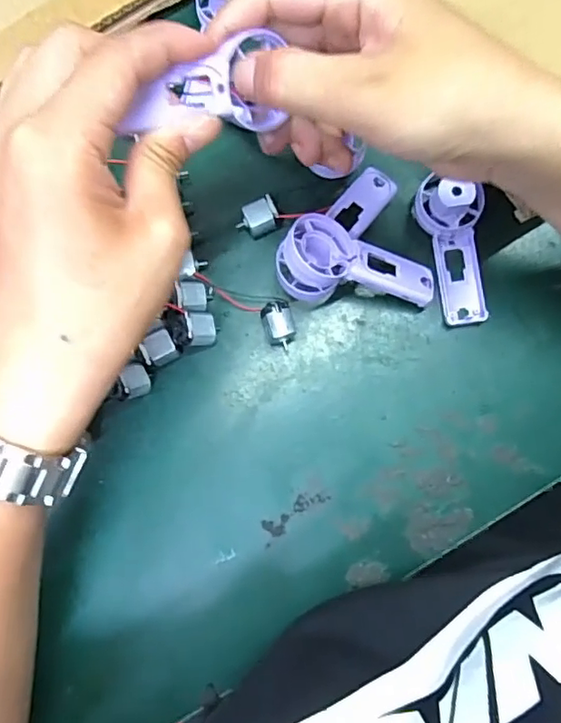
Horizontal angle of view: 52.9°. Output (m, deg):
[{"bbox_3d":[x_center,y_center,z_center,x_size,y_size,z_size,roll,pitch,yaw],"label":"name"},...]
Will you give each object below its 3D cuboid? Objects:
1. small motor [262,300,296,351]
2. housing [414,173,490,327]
[{"bbox_3d":[0.000,-0.022,0.341,0.017,0.017,0.028,-15,81,1],"label":"small motor"},{"bbox_3d":[0.103,-0.066,0.334,0.038,0.028,0.085,-3,81,3],"label":"housing"}]

